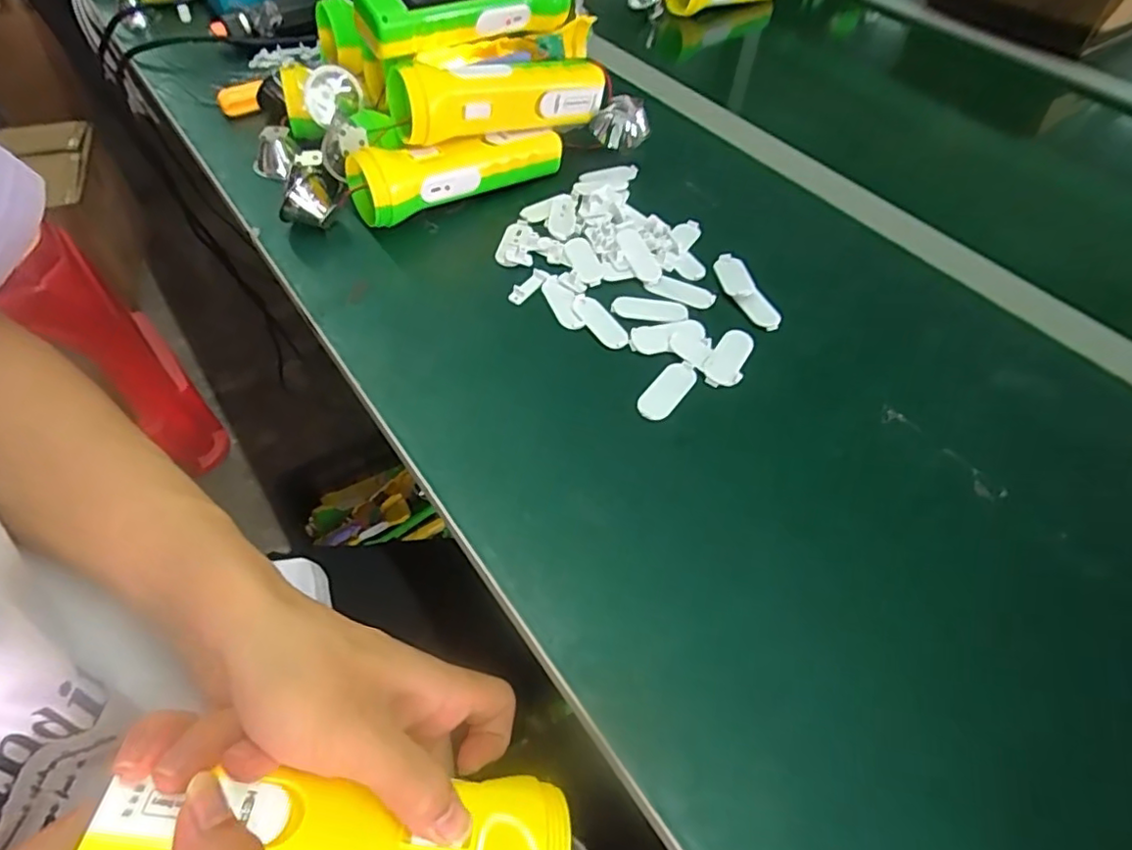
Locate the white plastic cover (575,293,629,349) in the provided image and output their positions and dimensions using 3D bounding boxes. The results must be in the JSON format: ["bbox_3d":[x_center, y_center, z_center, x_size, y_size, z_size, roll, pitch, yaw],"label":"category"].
[{"bbox_3d":[0.023,-0.067,0.391,0.021,0.004,0.050,-30,60,-23],"label":"white plastic cover"}]

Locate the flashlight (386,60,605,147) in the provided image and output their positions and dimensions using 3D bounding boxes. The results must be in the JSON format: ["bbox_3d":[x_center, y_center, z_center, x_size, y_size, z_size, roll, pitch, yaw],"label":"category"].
[{"bbox_3d":[-0.045,-0.242,0.442,0.163,0.047,0.044,-17,56,-16],"label":"flashlight"}]

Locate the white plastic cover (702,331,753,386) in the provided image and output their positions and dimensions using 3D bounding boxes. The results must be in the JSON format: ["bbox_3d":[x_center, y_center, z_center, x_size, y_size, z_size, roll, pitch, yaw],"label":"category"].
[{"bbox_3d":[0.103,-0.043,0.378,0.022,0.004,0.049,26,56,16],"label":"white plastic cover"}]

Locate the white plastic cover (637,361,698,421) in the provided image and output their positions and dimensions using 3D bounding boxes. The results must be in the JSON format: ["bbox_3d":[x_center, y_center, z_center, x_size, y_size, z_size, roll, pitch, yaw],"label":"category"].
[{"bbox_3d":[0.061,-0.022,0.360,0.019,0.004,0.049,33,58,20],"label":"white plastic cover"}]

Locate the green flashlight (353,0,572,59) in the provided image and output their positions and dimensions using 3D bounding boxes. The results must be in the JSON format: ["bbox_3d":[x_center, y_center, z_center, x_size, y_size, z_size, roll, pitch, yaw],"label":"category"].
[{"bbox_3d":[-0.069,-0.308,0.442,0.163,0.039,0.039,-31,60,-23],"label":"green flashlight"}]

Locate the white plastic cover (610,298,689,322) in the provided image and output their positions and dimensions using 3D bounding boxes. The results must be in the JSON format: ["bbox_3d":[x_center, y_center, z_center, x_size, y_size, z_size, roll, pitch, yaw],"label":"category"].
[{"bbox_3d":[0.056,-0.077,0.398,0.050,0.004,0.019,9,53,4],"label":"white plastic cover"}]

